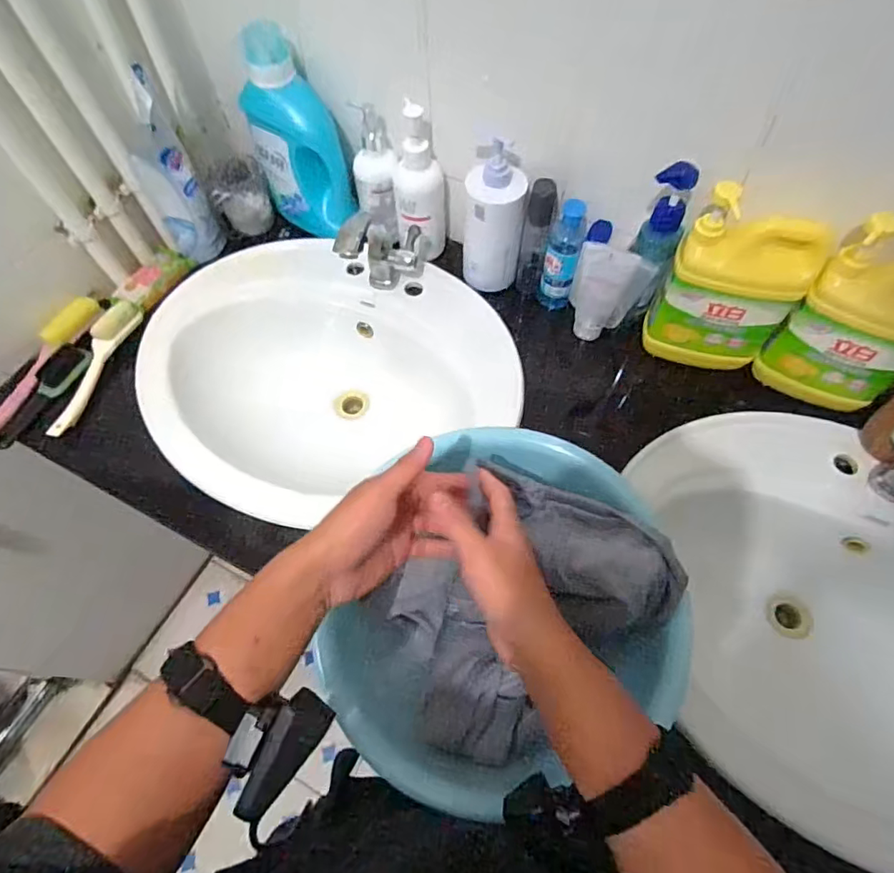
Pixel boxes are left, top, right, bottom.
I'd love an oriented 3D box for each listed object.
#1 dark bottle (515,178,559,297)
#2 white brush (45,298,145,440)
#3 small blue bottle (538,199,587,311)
[{"bbox_3d":[0.124,-0.274,0.745,0.036,0.167,0.039,11,62,6],"label":"dark bottle"},{"bbox_3d":[-0.477,-0.099,0.723,0.043,0.028,0.217,6,62,4],"label":"white brush"},{"bbox_3d":[0.159,-0.247,0.731,0.044,0.171,0.041,12,63,7],"label":"small blue bottle"}]

